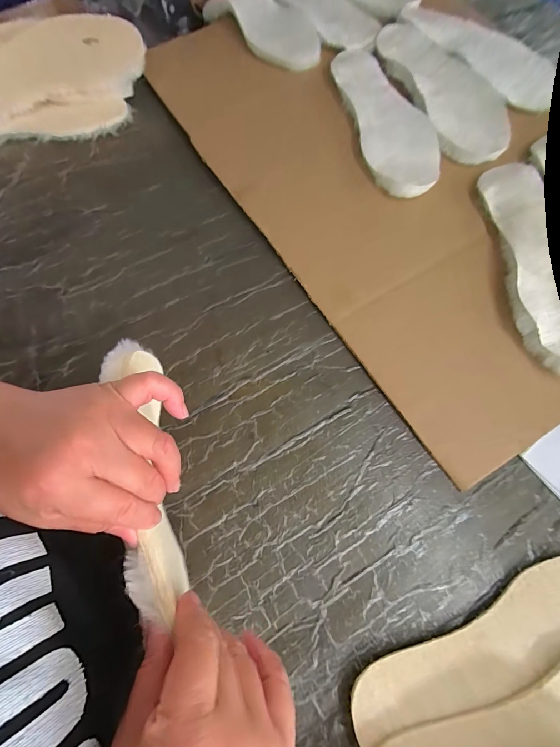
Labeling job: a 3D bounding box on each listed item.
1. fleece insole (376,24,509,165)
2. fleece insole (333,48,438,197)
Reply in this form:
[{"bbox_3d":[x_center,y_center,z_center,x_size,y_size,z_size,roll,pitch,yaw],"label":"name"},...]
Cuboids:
[{"bbox_3d":[0.227,-0.406,0.475,0.099,0.028,0.281,-15,68,-8],"label":"fleece insole"},{"bbox_3d":[0.147,-0.353,0.463,0.090,0.028,0.268,-11,67,-6],"label":"fleece insole"}]

